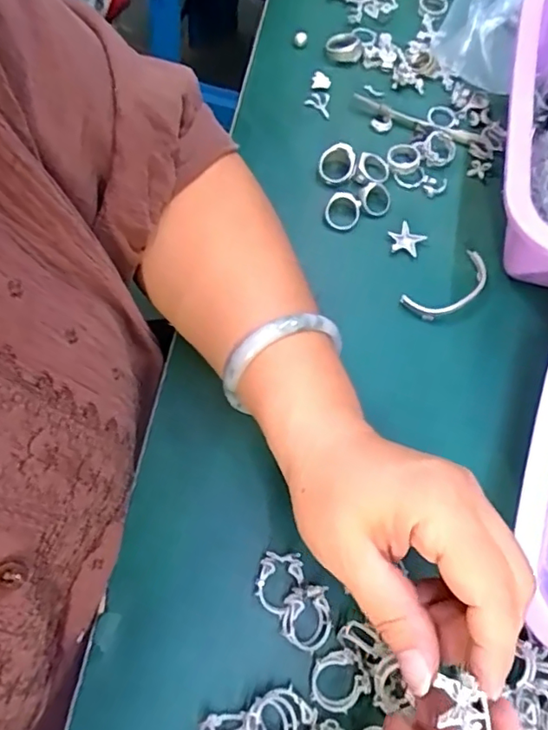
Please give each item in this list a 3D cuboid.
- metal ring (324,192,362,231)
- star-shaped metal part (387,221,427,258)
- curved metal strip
[{"bbox_3d":[0.047,-0.104,0.378,0.023,0.004,0.025,0,94,-3],"label":"metal ring"},{"bbox_3d":[0.088,-0.084,0.374,0.023,0.006,0.023,38,73,11],"label":"star-shaped metal part"},{"bbox_3d":[0.115,-0.051,0.362,0.064,0.007,0.027,-35,75,-13],"label":"curved metal strip"}]

